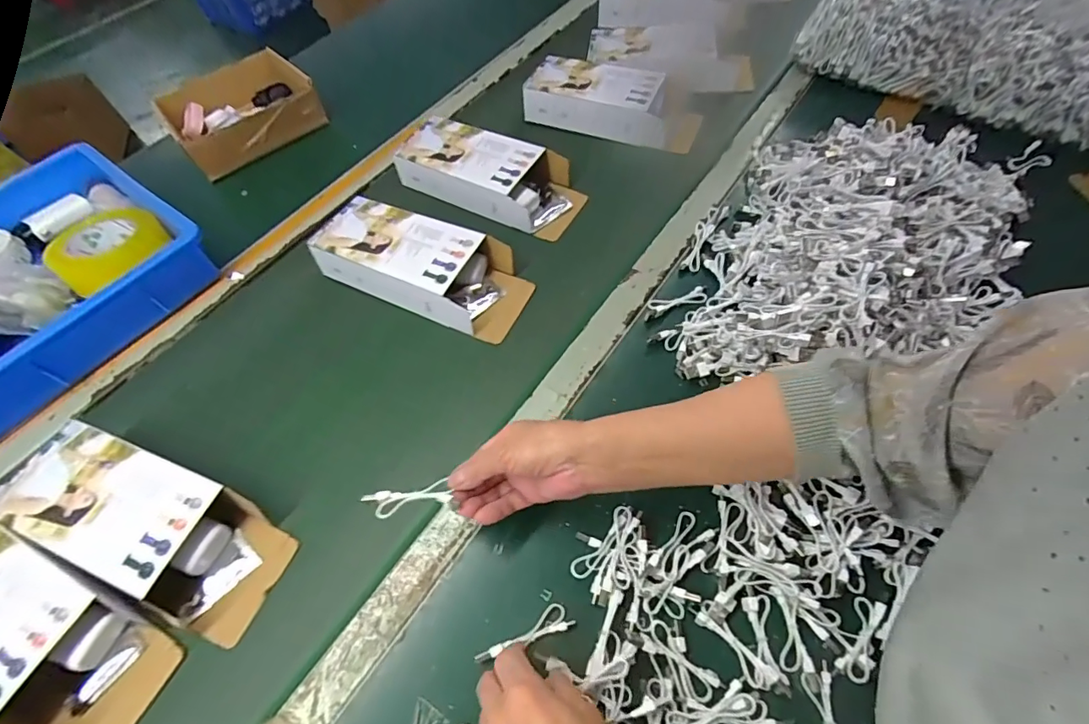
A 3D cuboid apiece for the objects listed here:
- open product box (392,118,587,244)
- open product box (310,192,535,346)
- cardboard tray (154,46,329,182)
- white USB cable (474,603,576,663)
[{"bbox_3d":[-0.075,-0.256,0.660,0.242,0.067,0.115,25,63,19],"label":"open product box"},{"bbox_3d":[-0.144,-0.117,0.575,0.259,0.053,0.109,19,61,17],"label":"open product box"},{"bbox_3d":[-0.488,-0.408,0.781,0.206,0.062,0.201,-36,65,-14],"label":"cardboard tray"},{"bbox_3d":[-0.016,0.213,0.380,0.080,0.009,0.021,-18,58,-14],"label":"white USB cable"}]

